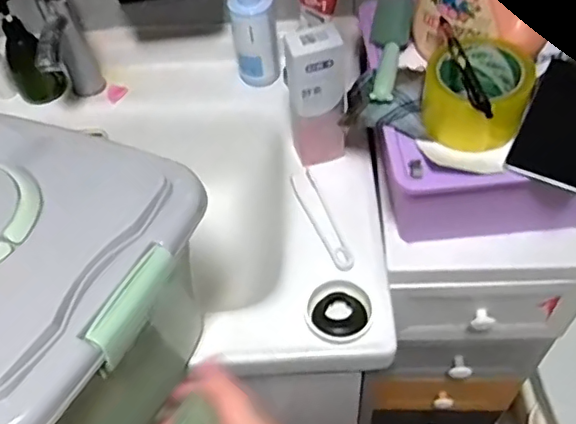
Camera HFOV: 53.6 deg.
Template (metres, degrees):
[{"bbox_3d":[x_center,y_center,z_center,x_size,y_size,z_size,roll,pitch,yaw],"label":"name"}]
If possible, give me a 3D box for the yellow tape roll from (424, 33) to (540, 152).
[{"bbox_3d":[0.187,-0.120,0.564,0.094,0.066,0.101,-2,53,3],"label":"yellow tape roll"}]

